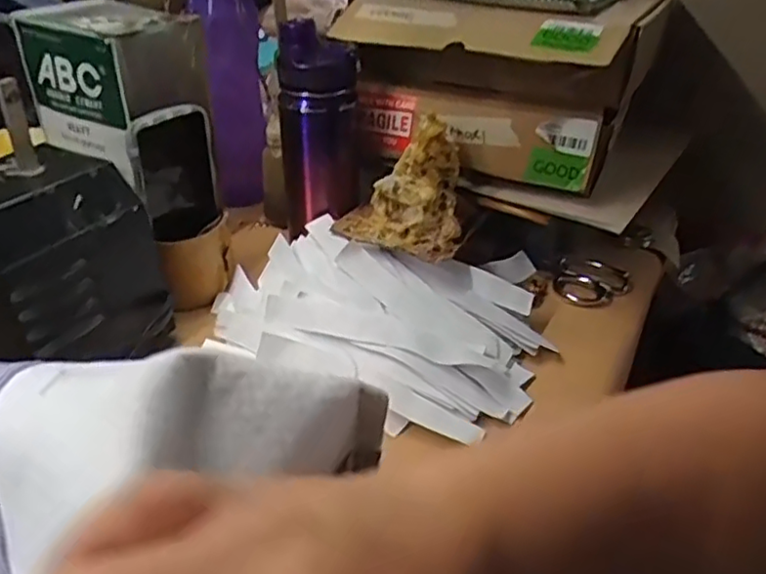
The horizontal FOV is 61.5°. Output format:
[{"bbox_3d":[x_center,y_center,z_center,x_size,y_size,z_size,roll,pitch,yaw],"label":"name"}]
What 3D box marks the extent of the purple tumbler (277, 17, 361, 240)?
[{"bbox_3d":[-0.059,-0.149,0.603,0.072,0.183,0.060,-5,33,-8],"label":"purple tumbler"}]

